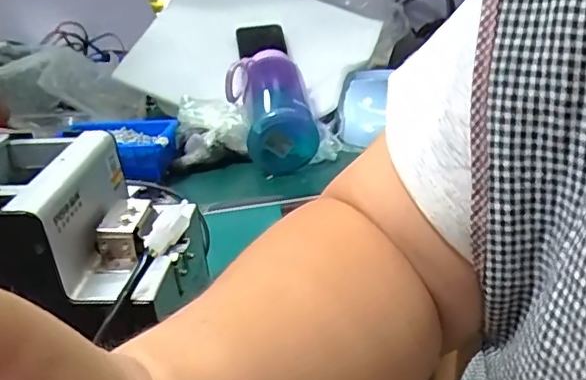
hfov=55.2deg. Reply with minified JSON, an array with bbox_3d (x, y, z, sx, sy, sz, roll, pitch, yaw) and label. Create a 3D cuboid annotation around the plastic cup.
[{"bbox_3d":[-0.028,-0.114,0.736,0.095,0.083,0.202,-9,42,-9],"label":"plastic cup"}]

